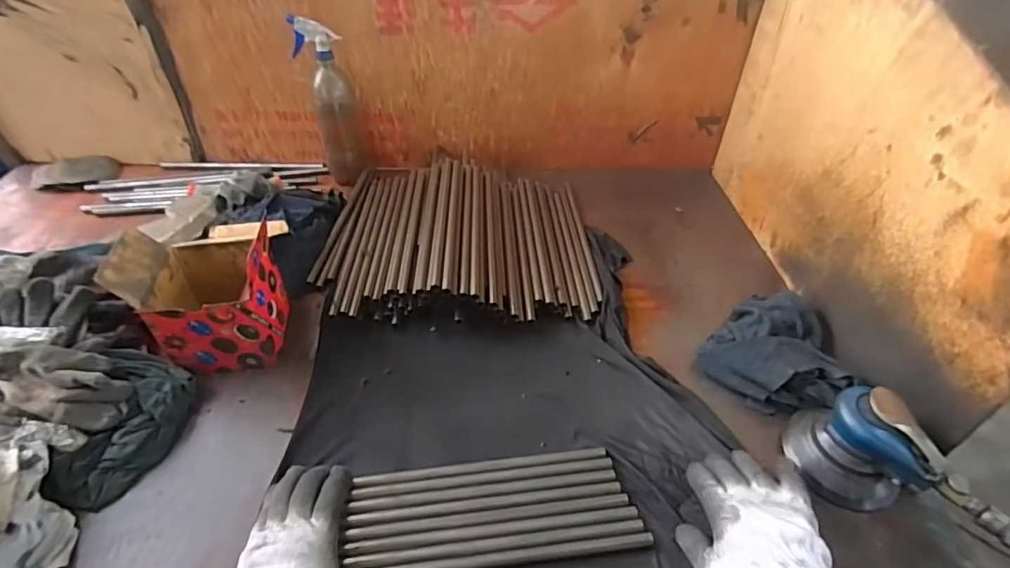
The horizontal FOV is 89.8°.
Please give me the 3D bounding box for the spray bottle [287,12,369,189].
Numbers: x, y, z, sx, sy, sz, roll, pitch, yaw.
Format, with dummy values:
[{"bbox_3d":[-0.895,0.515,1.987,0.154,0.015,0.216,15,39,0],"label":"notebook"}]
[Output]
[{"bbox_3d":[-0.325,-0.333,0.954,0.089,0.280,0.068,-9,43,-11],"label":"spray bottle"}]

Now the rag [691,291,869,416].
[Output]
[{"bbox_3d":[0.368,0.083,0.667,0.167,0.056,0.183,33,52,30],"label":"rag"}]

